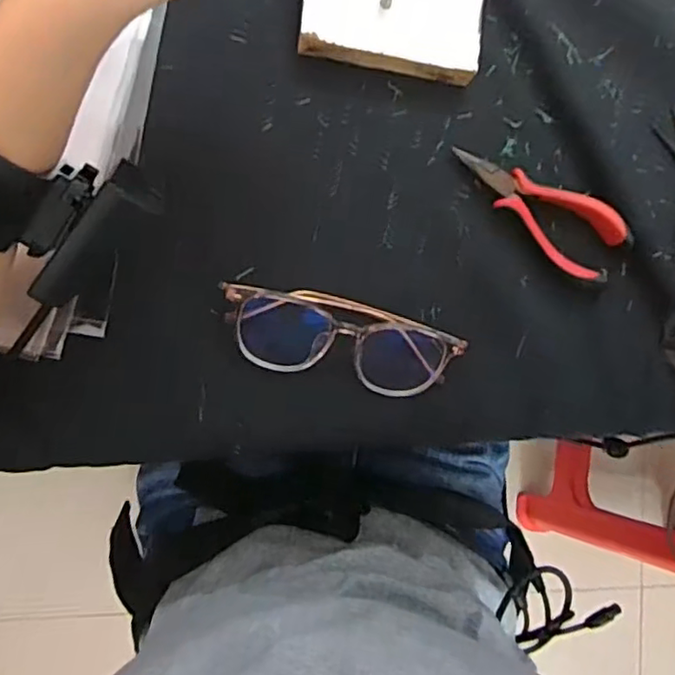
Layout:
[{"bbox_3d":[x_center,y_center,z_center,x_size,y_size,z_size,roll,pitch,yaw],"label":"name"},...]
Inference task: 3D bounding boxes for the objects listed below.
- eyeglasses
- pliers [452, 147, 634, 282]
[{"bbox_3d":[0.003,0.002,0.346,0.129,0.024,0.045,13,89,-12],"label":"eyeglasses"},{"bbox_3d":[0.121,-0.079,0.371,0.112,0.010,0.043,40,84,-11],"label":"pliers"}]

